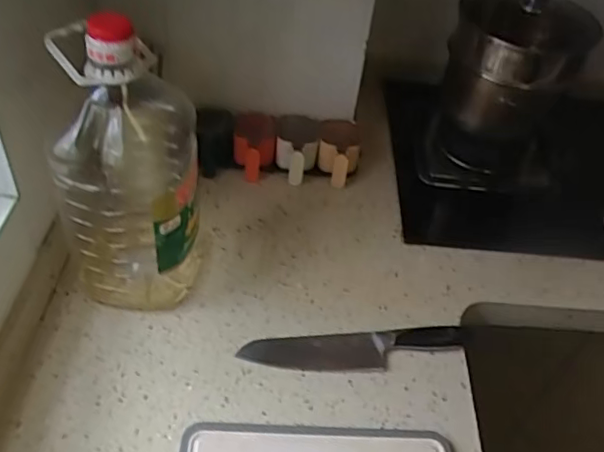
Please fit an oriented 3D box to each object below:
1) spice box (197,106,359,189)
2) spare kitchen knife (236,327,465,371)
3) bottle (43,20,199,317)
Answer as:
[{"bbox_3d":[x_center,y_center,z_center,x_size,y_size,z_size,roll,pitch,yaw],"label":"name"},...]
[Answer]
[{"bbox_3d":[-0.035,-0.125,0.931,0.247,0.093,0.092,5,45,-2],"label":"spice box"},{"bbox_3d":[0.064,0.149,0.721,0.269,0.015,0.057,-2,45,-8],"label":"spare kitchen knife"},{"bbox_3d":[-0.191,-0.065,0.674,0.135,0.343,0.153,0,45,-6],"label":"bottle"}]

